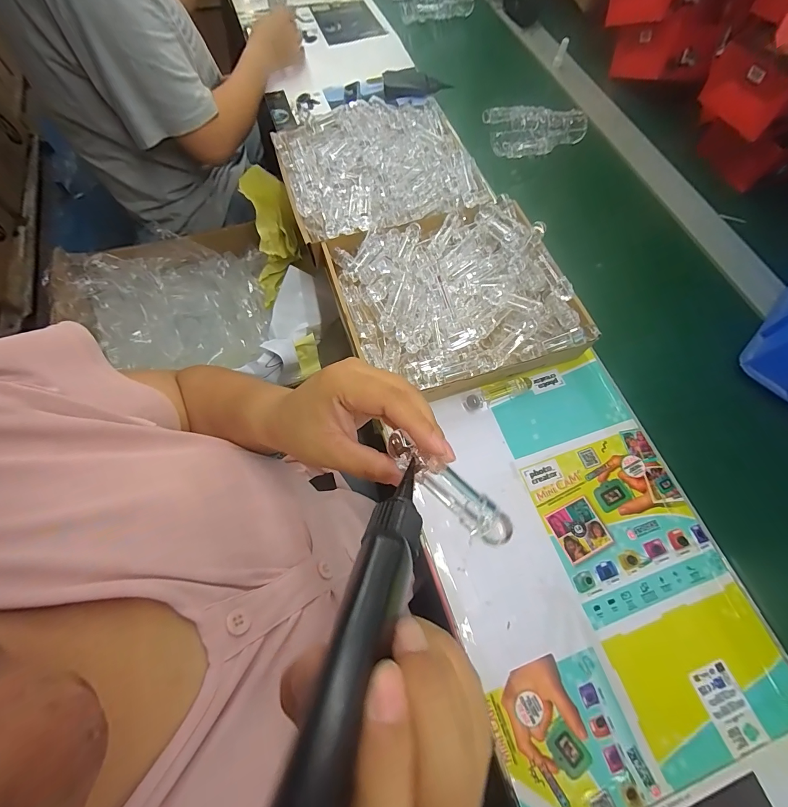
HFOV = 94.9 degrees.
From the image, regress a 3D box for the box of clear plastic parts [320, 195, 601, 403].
[{"bbox_3d":[0.088,-0.141,0.516,0.305,0.072,0.251,-17,70,-9],"label":"box of clear plastic parts"}]

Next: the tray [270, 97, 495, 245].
[{"bbox_3d":[-0.029,-0.392,0.583,0.298,0.060,0.273,-19,70,-9],"label":"tray"}]

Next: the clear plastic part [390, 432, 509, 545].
[{"bbox_3d":[0.031,0.052,0.222,0.091,0.025,0.024,41,71,-9],"label":"clear plastic part"}]

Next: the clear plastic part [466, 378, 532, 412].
[{"bbox_3d":[0.143,-0.014,0.492,0.093,0.016,0.021,-20,70,-10],"label":"clear plastic part"}]

